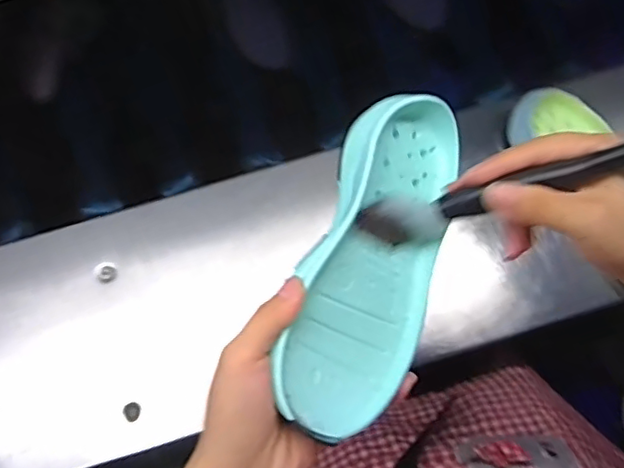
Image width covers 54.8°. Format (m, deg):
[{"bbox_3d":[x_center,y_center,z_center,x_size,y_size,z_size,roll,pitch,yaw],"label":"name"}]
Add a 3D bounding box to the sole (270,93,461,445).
[{"bbox_3d":[0.033,0.014,0.364,0.093,0.045,0.213,28,68,-25],"label":"sole"}]

